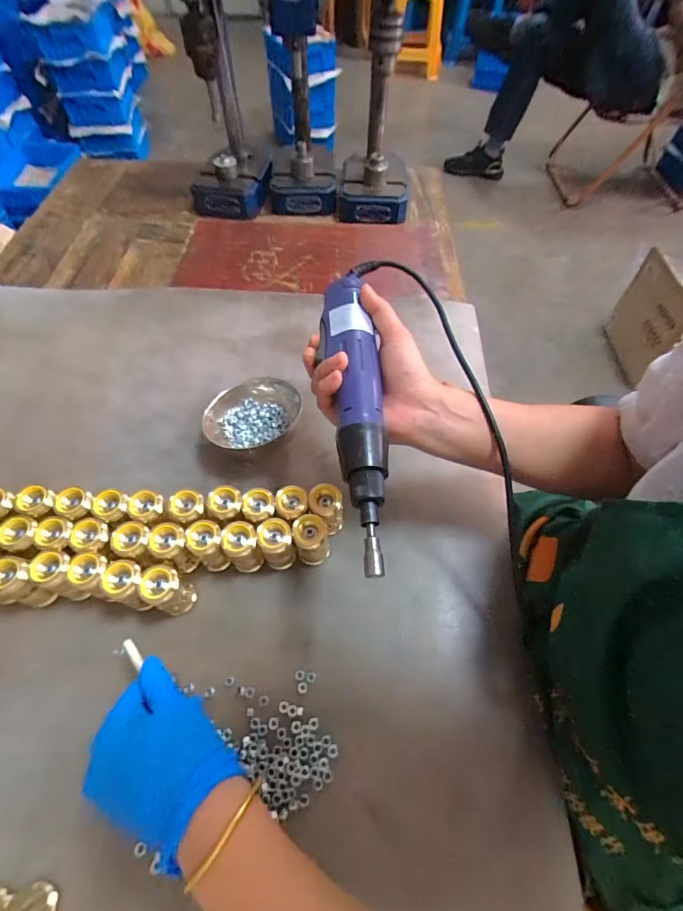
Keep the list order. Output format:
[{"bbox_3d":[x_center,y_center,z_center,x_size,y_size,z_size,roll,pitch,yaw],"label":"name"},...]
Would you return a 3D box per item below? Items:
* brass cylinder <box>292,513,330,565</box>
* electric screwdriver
[{"bbox_3d":[-0.029,0.081,0.387,0.033,0.065,0.033,-7,60,-8],"label":"brass cylinder"},{"bbox_3d":[0.012,-0.040,0.312,0.041,0.031,0.255,-3,66,-6],"label":"electric screwdriver"}]

